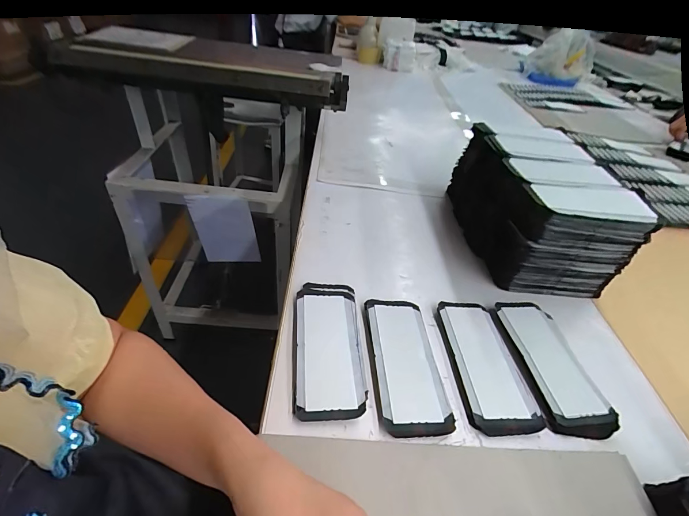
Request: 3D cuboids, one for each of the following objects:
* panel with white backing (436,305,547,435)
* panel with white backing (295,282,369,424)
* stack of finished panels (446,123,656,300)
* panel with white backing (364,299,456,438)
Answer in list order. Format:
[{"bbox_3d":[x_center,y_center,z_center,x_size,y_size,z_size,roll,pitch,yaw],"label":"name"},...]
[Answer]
[{"bbox_3d":[0.167,0.120,0.404,0.077,0.014,0.167,2,41,-6],"label":"panel with white backing"},{"bbox_3d":[-0.018,0.095,0.393,0.077,0.018,0.176,0,41,-7],"label":"panel with white backing"},{"bbox_3d":[0.306,-0.098,0.565,0.179,0.149,0.282,5,41,-2],"label":"stack of finished panels"},{"bbox_3d":[0.069,0.117,0.393,0.074,0.012,0.168,1,41,-7],"label":"panel with white backing"}]

